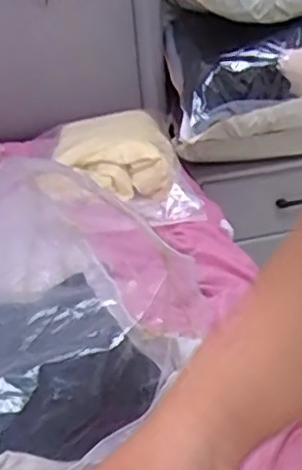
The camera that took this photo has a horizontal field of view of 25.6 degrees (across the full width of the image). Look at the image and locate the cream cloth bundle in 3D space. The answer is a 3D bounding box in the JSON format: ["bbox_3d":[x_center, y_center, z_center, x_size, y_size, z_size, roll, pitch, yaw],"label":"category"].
[{"bbox_3d":[-0.063,-0.142,1.160,0.203,0.089,0.231,-3,30,4],"label":"cream cloth bundle"}]

